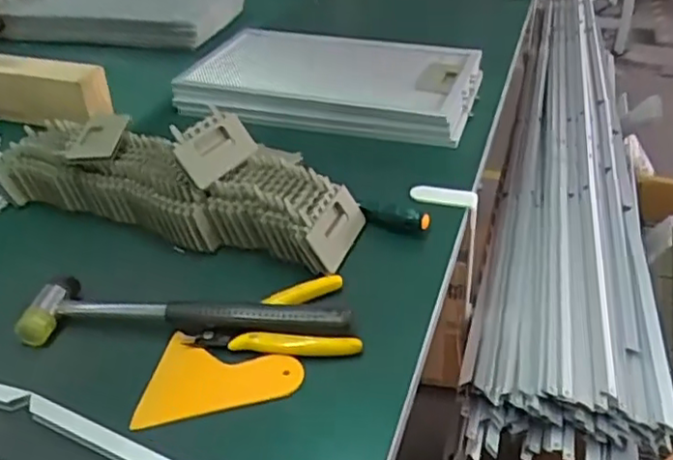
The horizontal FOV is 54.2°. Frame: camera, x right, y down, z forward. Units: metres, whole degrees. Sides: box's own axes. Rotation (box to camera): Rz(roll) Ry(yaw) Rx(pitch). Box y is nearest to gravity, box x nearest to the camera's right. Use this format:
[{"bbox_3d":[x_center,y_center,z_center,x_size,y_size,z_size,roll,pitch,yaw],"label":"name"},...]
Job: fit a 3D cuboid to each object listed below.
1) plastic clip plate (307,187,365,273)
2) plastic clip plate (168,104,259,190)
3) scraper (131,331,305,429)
[{"bbox_3d":[0.002,-0.002,0.552,0.007,0.040,0.080,-27,20,32],"label":"plastic clip plate"},{"bbox_3d":[-0.106,-0.074,0.565,0.010,0.054,0.076,-24,16,43],"label":"plastic clip plate"},{"bbox_3d":[-0.074,0.099,0.438,0.099,0.008,0.074,1,35,4],"label":"scraper"}]

